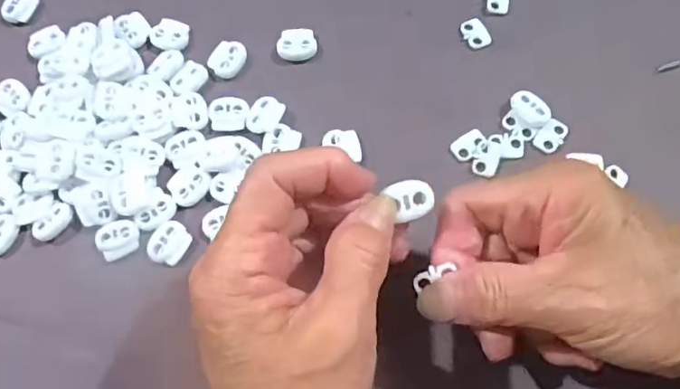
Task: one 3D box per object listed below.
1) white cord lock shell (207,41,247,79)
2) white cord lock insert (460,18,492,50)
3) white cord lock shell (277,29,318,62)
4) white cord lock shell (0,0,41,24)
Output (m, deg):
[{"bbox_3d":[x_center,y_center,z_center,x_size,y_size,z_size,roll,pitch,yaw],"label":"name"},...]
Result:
[{"bbox_3d":[-0.063,-0.077,0.304,0.018,0.005,0.021,43,79,11],"label":"white cord lock shell"},{"bbox_3d":[0.075,-0.090,0.299,0.012,0.004,0.019,-19,75,-5],"label":"white cord lock insert"},{"bbox_3d":[-0.024,-0.084,0.302,0.022,0.004,0.019,-4,74,-1],"label":"white cord lock shell"},{"bbox_3d":[-0.193,-0.113,0.325,0.013,0.009,0.022,26,76,7],"label":"white cord lock shell"}]

